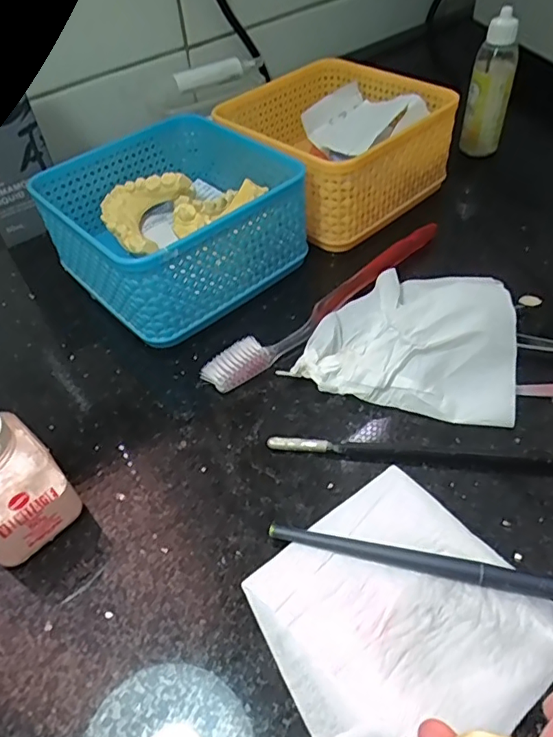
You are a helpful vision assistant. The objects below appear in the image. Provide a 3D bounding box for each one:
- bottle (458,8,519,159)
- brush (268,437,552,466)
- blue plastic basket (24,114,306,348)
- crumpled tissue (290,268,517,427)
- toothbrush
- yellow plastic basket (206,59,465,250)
[{"bbox_3d":[0.175,-0.229,0.445,0.033,0.112,0.029,11,50,15],"label":"bottle"},{"bbox_3d":[0.090,0.039,0.249,0.185,0.007,0.008,3,48,8],"label":"brush"},{"bbox_3d":[-0.065,-0.093,0.344,0.127,0.065,0.126,-35,54,-24],"label":"blue plastic basket"},{"bbox_3d":[0.070,-0.020,0.284,0.103,0.036,0.082,7,49,12],"label":"crumpled tissue"},{"bbox_3d":[0.036,-0.041,0.323,0.186,0.012,0.018,-35,54,-24],"label":"toothbrush"},{"bbox_3d":[0.039,-0.159,0.394,0.129,0.068,0.132,-34,54,-23],"label":"yellow plastic basket"}]

